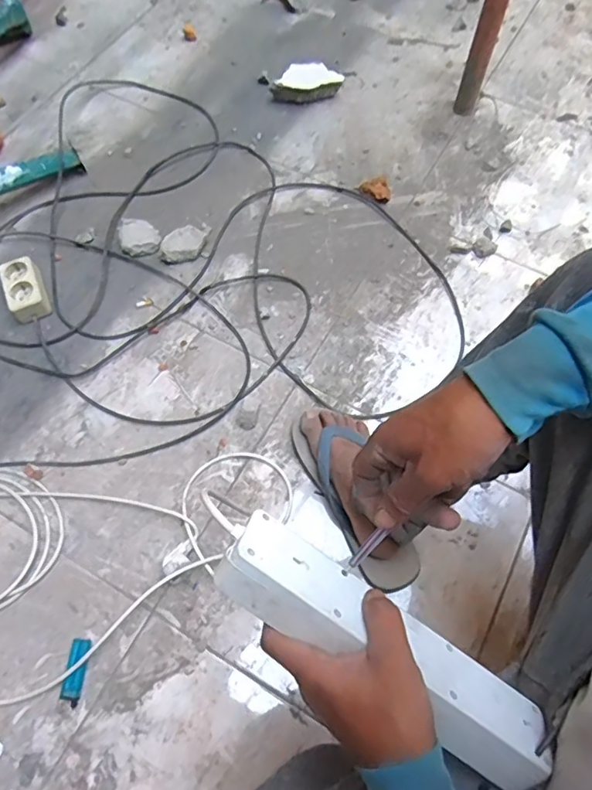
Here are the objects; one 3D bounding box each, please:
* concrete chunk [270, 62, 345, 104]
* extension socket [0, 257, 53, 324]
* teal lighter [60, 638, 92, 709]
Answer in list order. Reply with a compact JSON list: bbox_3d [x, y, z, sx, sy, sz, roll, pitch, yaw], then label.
[{"bbox_3d":[0.022,-0.649,1.099,0.143,0.054,0.064,-21,68,-10],"label":"concrete chunk"},{"bbox_3d":[-0.456,-0.178,0.887,0.063,0.036,0.113,-24,68,-11],"label":"extension socket"},{"bbox_3d":[-0.277,0.349,0.663,0.023,0.009,0.074,5,66,1],"label":"teal lighter"}]

